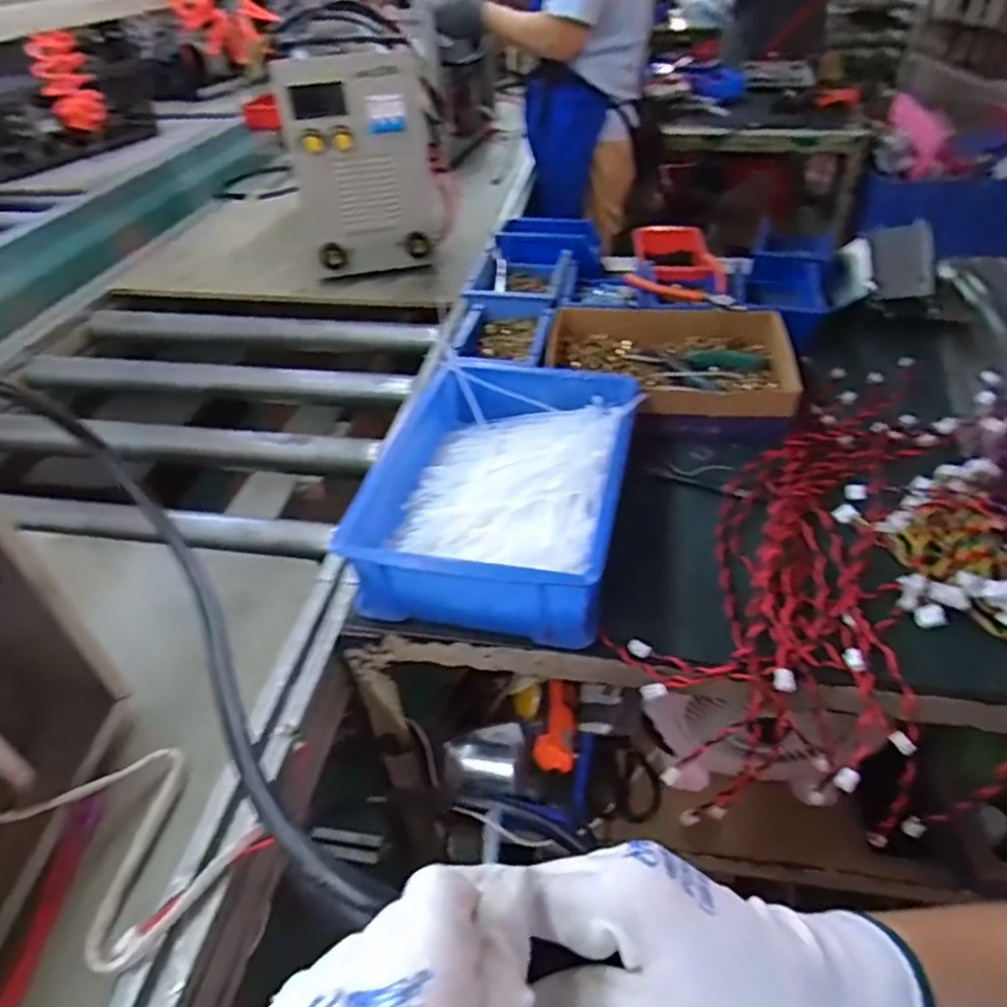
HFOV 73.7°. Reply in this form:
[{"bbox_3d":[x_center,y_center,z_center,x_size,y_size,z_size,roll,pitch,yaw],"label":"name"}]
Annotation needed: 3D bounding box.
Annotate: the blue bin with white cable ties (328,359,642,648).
[{"bbox_3d":[0.002,-0.016,0.615,0.200,0.083,0.285,9,42,13],"label":"blue bin with white cable ties"}]

